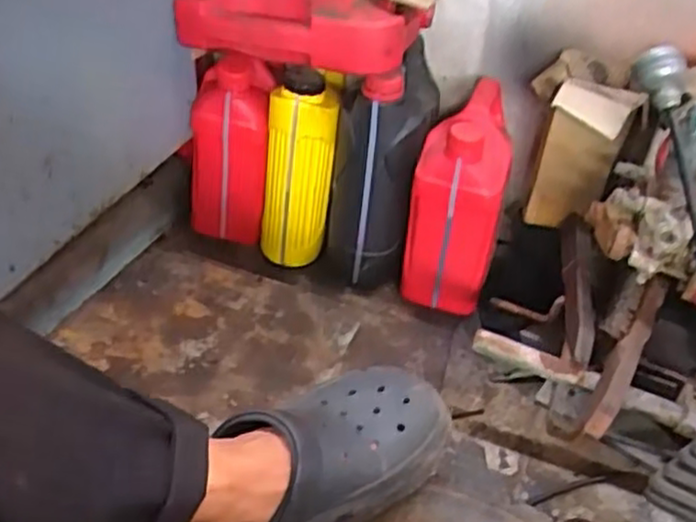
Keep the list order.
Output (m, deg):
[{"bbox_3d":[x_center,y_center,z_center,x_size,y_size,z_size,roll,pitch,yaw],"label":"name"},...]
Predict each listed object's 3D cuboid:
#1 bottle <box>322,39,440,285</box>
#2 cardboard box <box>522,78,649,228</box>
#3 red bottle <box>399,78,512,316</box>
[{"bbox_3d":[0.045,-0.135,1.059,0.131,0.293,0.197,9,40,5],"label":"bottle"},{"bbox_3d":[0.298,-0.132,0.956,0.099,0.200,0.046,10,40,7],"label":"cardboard box"},{"bbox_3d":[0.148,-0.087,1.031,0.115,0.278,0.180,9,40,5],"label":"red bottle"}]

